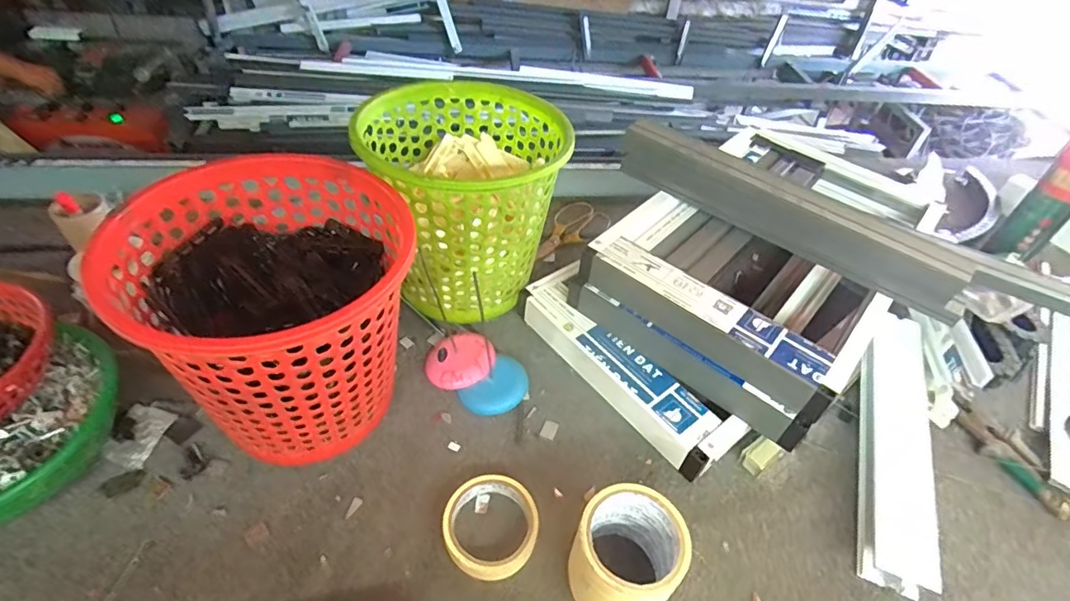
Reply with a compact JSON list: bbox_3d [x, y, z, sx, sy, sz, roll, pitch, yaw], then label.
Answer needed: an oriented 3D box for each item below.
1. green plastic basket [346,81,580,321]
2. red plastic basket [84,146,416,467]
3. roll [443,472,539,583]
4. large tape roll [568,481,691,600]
[{"bbox_3d":[-0.090,-0.122,0.700,0.232,0.242,0.232,-12,47,-17],"label":"green plastic basket"},{"bbox_3d":[-0.231,0.016,0.529,0.234,0.226,0.226,36,52,27],"label":"red plastic basket"},{"bbox_3d":[-0.043,0.224,0.528,0.091,0.023,0.095,3,45,-3],"label":"roll"},{"bbox_3d":[0.081,0.233,0.479,0.090,0.098,0.091,3,45,-3],"label":"large tape roll"}]

